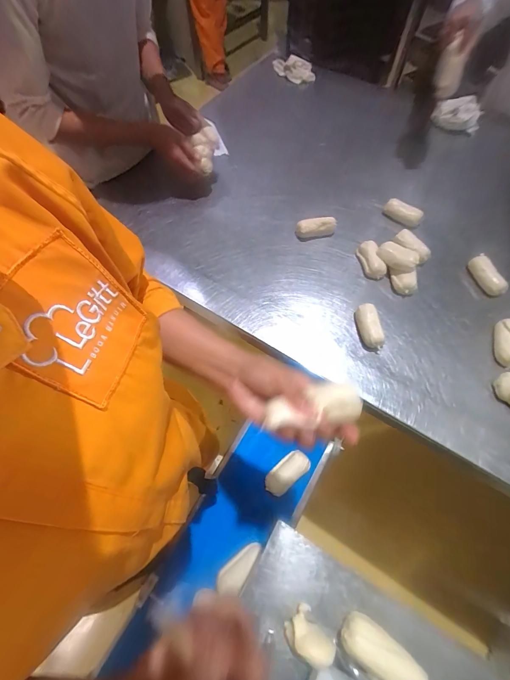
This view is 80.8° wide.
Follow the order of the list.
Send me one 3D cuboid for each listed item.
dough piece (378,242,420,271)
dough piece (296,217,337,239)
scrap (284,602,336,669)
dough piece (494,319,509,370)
[{"bbox_3d":[0.296,-0.172,0.623,0.080,0.031,0.038,33,69,15],"label":"dough piece"},{"bbox_3d":[0.147,-0.267,0.716,0.093,0.030,0.039,-9,65,-4],"label":"dough piece"},{"bbox_3d":[0.059,0.329,0.328,0.037,0.034,0.047,-40,71,-18],"label":"scrap"},{"bbox_3d":[0.479,0.007,0.567,0.049,0.029,0.093,18,65,8],"label":"dough piece"}]

